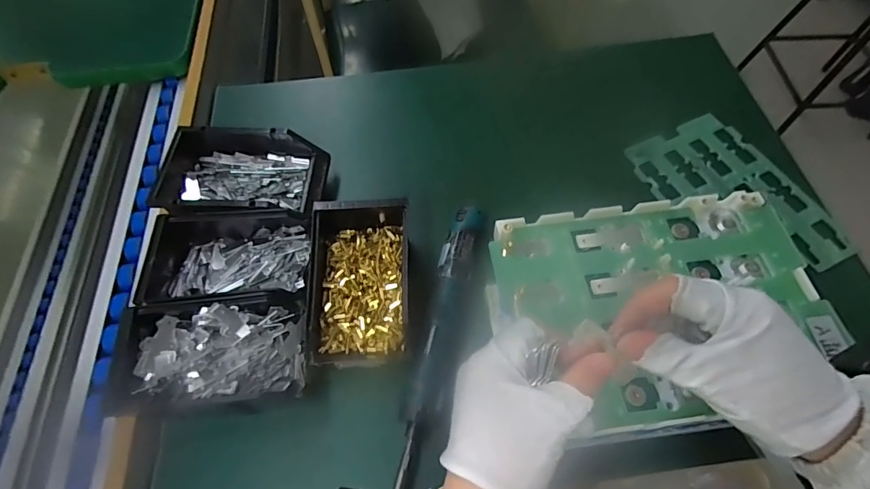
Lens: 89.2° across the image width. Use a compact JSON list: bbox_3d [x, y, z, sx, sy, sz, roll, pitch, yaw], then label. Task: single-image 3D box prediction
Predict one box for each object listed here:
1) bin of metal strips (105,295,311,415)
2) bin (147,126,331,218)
[{"bbox_3d":[-0.214,0.107,0.437,0.173,0.045,0.109,-6,61,-2],"label":"bin of metal strips"},{"bbox_3d":[-0.234,-0.085,0.540,0.183,0.059,0.140,4,62,4],"label":"bin"}]

